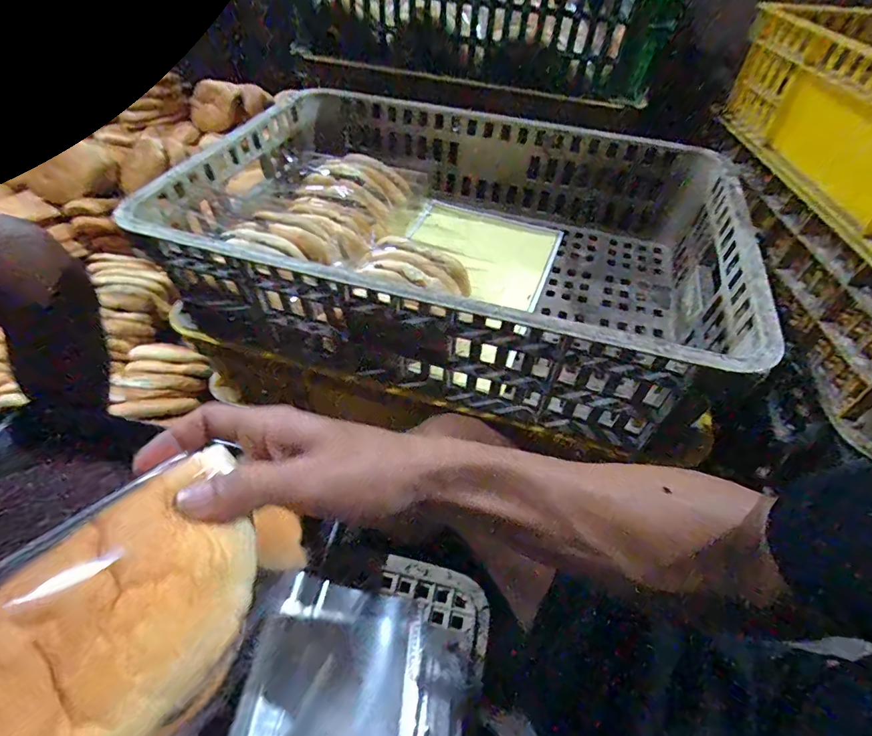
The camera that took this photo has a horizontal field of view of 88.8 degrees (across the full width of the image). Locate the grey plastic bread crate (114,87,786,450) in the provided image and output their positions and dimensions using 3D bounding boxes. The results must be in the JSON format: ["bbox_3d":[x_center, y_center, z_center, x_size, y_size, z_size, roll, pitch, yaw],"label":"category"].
[{"bbox_3d":[0.025,-0.166,0.550,0.597,0.145,0.415,17,49,10],"label":"grey plastic bread crate"}]

